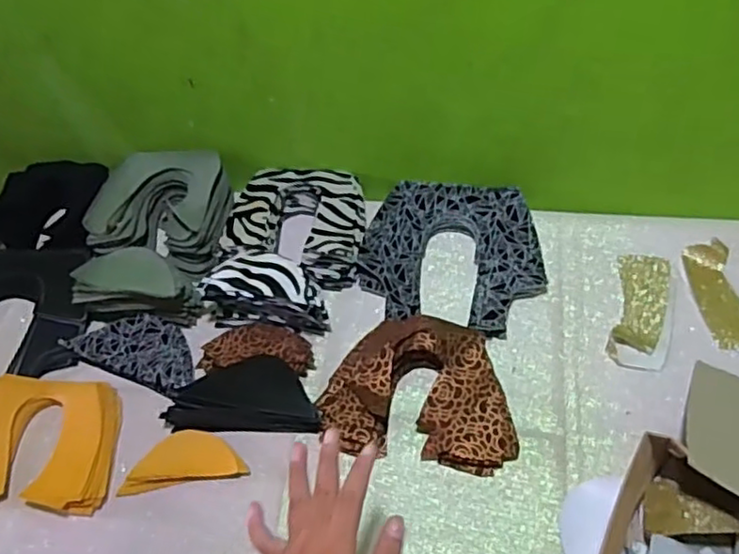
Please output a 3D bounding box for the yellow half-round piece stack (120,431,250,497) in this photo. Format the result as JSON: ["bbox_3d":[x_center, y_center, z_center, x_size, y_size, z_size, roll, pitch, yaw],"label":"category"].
[{"bbox_3d":[-0.178,0.176,0.626,0.120,0.017,0.049,-7,55,1],"label":"yellow half-round piece stack"}]

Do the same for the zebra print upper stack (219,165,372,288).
[{"bbox_3d":[-0.083,-0.061,0.755,0.158,0.049,0.143,2,55,7],"label":"zebra print upper stack"}]

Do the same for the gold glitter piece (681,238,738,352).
[{"bbox_3d":[0.364,0.014,0.670,0.059,0.028,0.119,-14,55,-5],"label":"gold glitter piece"}]

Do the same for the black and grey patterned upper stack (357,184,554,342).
[{"bbox_3d":[0.093,-0.023,0.723,0.193,0.040,0.182,8,56,11],"label":"black and grey patterned upper stack"}]

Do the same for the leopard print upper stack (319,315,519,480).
[{"bbox_3d":[0.050,0.110,0.631,0.178,0.047,0.135,4,56,8],"label":"leopard print upper stack"}]

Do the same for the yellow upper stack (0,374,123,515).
[{"bbox_3d":[-0.331,0.164,0.643,0.162,0.032,0.124,0,55,5],"label":"yellow upper stack"}]

